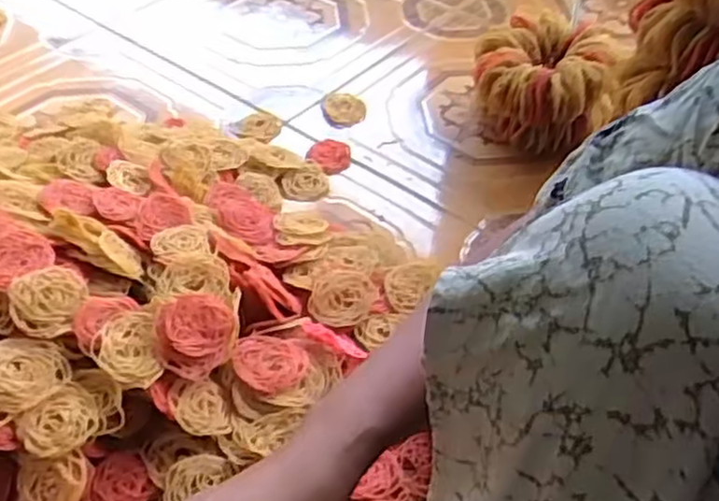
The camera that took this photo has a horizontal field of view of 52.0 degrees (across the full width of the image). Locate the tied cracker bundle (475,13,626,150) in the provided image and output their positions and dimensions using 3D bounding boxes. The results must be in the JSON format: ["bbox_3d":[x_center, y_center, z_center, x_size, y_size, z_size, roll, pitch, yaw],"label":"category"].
[{"bbox_3d":[0.230,-0.203,0.919,0.145,0.121,0.152,0,46,0],"label":"tied cracker bundle"}]

